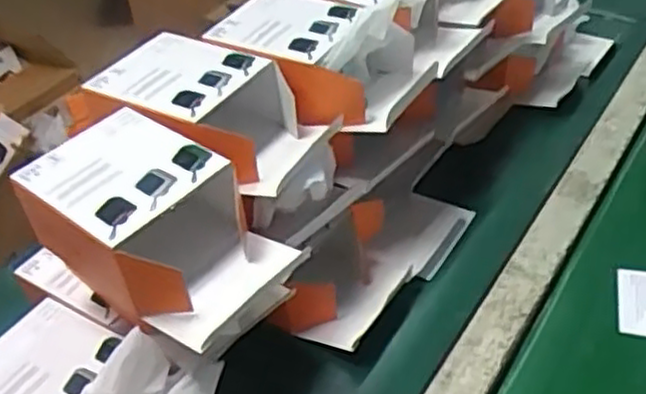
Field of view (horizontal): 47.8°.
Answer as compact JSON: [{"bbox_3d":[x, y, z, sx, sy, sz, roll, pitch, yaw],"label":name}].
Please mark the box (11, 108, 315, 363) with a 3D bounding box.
[{"bbox_3d":[-0.105,0.019,0.467,0.164,0.069,0.108,23,47,28],"label":"box"}]

